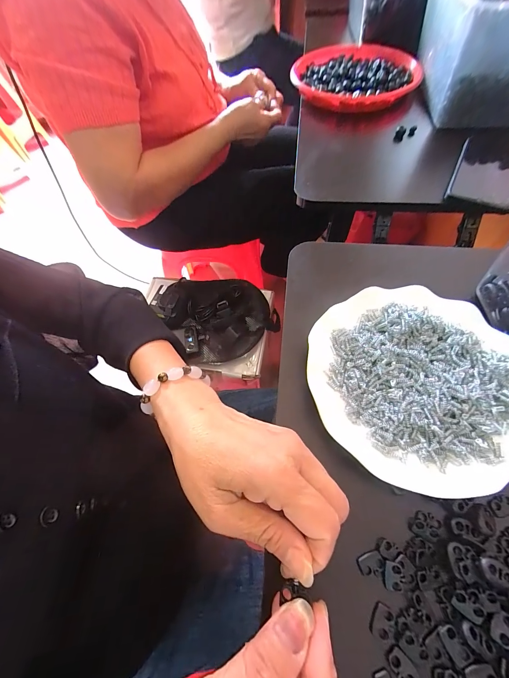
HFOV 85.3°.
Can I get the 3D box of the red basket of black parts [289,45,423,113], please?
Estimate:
[{"bbox_3d":[0.203,-0.523,0.546,0.239,0.029,0.229,-2,61,3],"label":"red basket of black parts"}]

